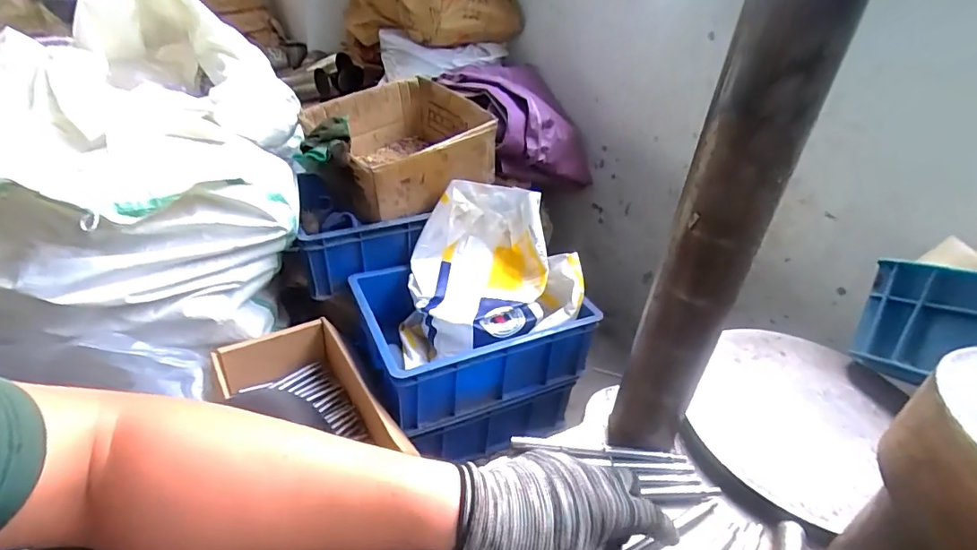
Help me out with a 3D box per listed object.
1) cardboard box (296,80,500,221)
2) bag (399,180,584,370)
[{"bbox_3d":[-0.189,-0.263,1.044,0.339,0.161,0.299,29,41,30],"label":"cardboard box"},{"bbox_3d":[0.008,0.002,0.975,0.320,0.240,0.291,5,34,-2],"label":"bag"}]

